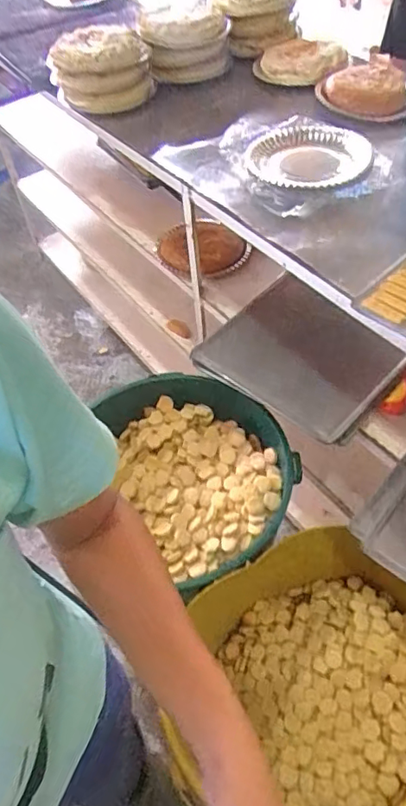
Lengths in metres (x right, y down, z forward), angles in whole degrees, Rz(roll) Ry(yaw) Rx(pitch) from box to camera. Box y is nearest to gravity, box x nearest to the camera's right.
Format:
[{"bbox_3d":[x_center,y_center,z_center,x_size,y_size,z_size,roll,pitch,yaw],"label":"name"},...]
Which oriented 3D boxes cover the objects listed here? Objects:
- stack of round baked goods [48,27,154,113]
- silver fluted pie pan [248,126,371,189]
[{"bbox_3d":[-0.228,-0.763,1.240,0.227,0.131,0.232,-9,50,-2],"label":"stack of round baked goods"},{"bbox_3d":[0.186,-0.453,0.999,0.194,0.048,0.204,-3,50,3],"label":"silver fluted pie pan"}]

